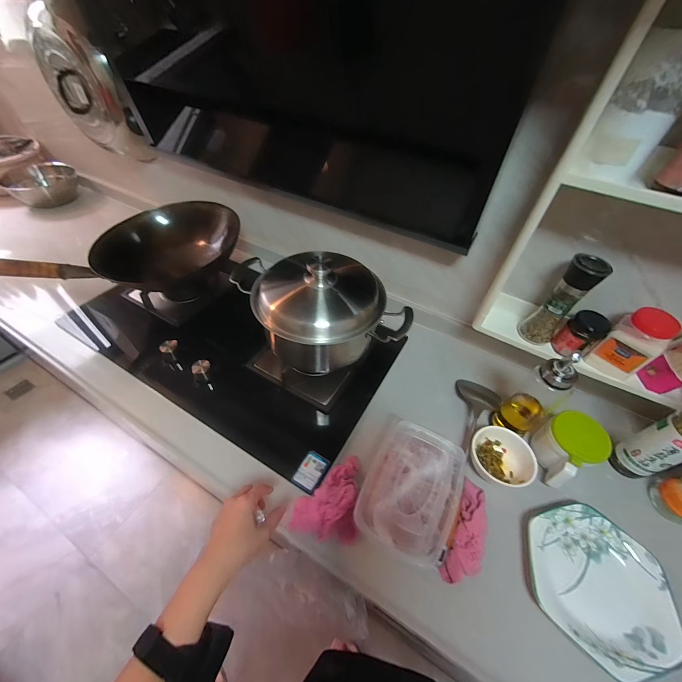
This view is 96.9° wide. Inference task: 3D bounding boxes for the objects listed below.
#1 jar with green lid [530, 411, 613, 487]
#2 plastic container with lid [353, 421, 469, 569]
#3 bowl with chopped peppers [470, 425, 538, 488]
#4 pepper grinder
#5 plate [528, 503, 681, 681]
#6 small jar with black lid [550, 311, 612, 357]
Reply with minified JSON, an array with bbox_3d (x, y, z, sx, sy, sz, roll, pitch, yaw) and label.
[{"bbox_3d":[0.425,0.202,0.579,0.106,0.096,0.094,-17,52,-17],"label":"jar with green lid"},{"bbox_3d":[0.130,0.250,0.530,0.160,0.048,0.213,21,51,14],"label":"plastic container with lid"},{"bbox_3d":[0.296,0.228,0.578,0.111,0.058,0.111,2,49,-2],"label":"bowl with chopped peppers"},{"bbox_3d":[0.428,-0.078,0.593,0.067,0.190,0.060,35,56,24],"label":"pepper grinder"},{"bbox_3d":[0.399,0.376,0.476,0.197,0.032,0.203,2,49,-2],"label":"plate"},{"bbox_3d":[0.484,-0.012,0.613,0.068,0.084,0.056,-25,55,-23],"label":"small jar with black lid"}]

